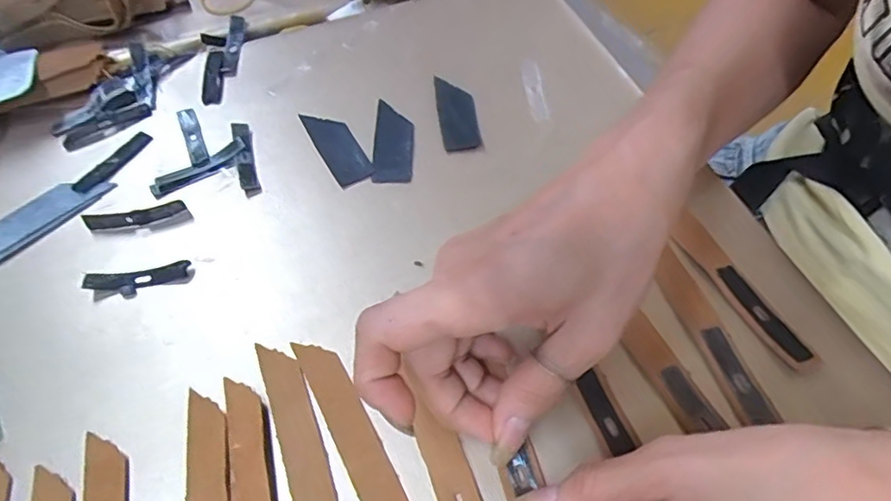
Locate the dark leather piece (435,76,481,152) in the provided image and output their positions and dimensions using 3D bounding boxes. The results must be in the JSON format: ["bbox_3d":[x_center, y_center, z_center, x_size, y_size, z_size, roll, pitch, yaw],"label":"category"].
[{"bbox_3d":[0.007,-0.085,0.353,0.022,0.004,0.063,-5,54,-2],"label":"dark leather piece"}]

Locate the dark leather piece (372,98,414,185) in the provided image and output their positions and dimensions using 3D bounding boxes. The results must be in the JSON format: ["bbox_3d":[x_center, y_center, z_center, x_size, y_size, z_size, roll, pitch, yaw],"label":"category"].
[{"bbox_3d":[-0.031,-0.066,0.340,0.023,0.004,0.062,-1,54,1],"label":"dark leather piece"}]

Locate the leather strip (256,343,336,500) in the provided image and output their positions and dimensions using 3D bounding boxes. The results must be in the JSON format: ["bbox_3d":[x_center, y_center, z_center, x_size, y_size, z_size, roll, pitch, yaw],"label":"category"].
[{"bbox_3d":[-0.056,0.090,0.231,0.016,0.004,0.124,-19,56,-12],"label":"leather strip"}]

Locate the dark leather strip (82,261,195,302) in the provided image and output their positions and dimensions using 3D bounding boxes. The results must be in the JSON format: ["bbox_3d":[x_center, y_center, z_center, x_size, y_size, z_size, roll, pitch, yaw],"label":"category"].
[{"bbox_3d":[-0.155,0.014,0.290,0.050,0.007,0.016,-10,54,-5],"label":"dark leather strip"}]

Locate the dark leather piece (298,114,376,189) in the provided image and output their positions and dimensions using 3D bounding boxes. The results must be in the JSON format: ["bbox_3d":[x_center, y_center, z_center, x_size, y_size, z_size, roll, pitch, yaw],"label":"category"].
[{"bbox_3d":[-0.065,-0.064,0.341,0.022,0.004,0.064,-25,57,-16],"label":"dark leather piece"}]

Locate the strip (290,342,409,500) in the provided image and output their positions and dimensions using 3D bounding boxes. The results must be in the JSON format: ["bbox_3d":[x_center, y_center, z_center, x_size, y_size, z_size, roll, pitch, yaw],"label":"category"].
[{"bbox_3d":[-0.032,0.086,0.234,0.017,0.004,0.124,-25,57,-16],"label":"strip"}]

